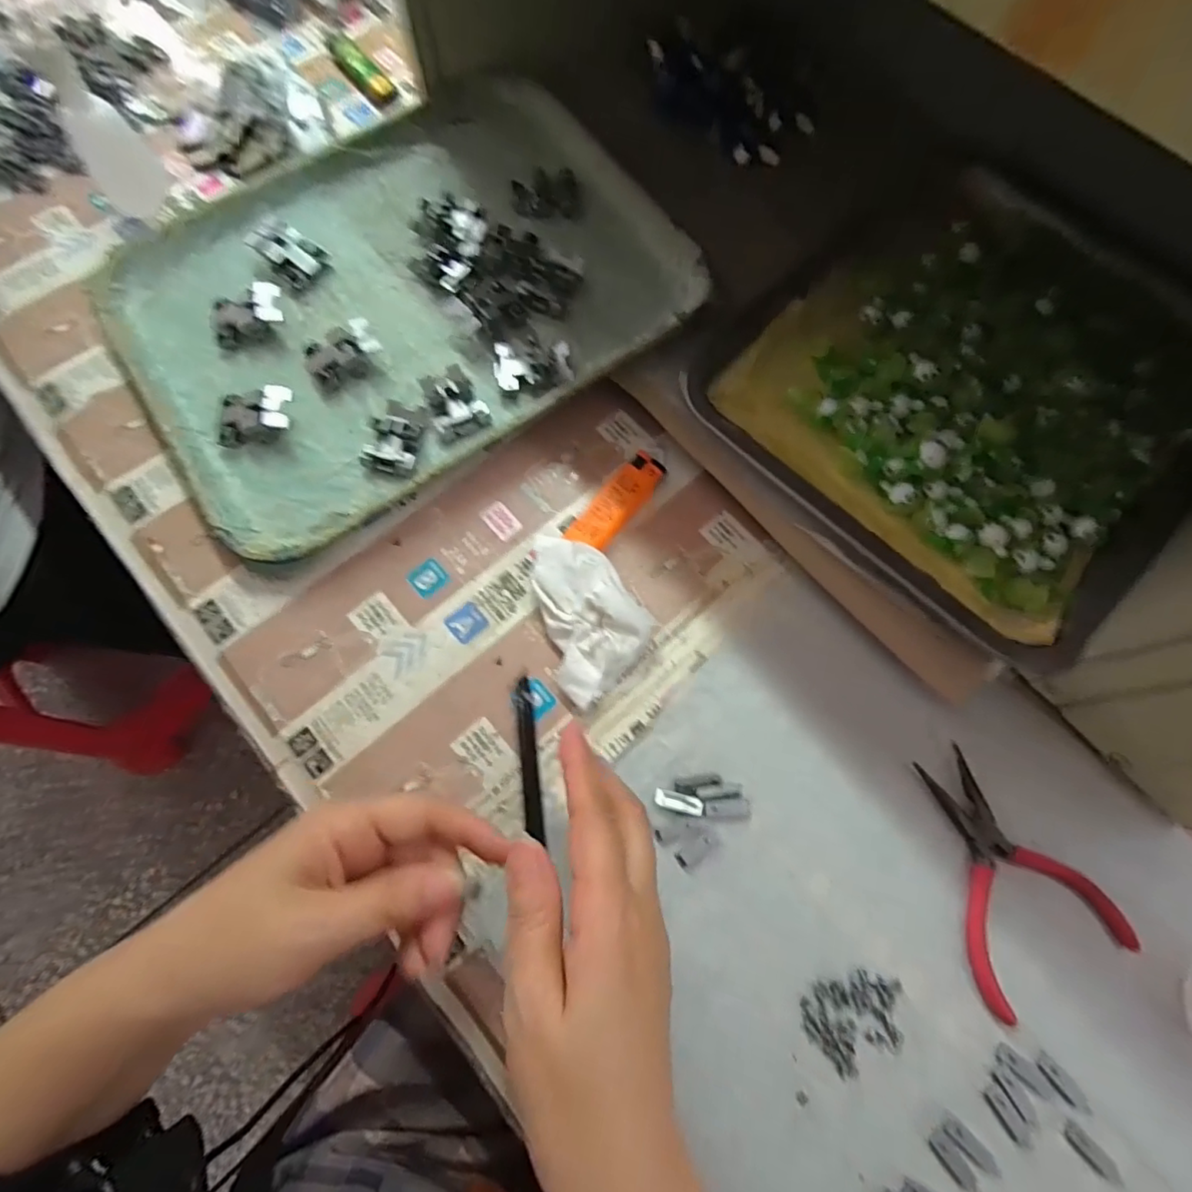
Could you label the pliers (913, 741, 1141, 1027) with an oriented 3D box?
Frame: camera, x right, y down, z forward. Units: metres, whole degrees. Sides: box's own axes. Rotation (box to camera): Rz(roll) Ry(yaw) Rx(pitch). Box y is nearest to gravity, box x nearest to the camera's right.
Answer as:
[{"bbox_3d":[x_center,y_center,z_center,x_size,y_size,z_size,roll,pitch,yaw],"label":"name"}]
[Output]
[{"bbox_3d":[0.206,0.141,0.295,0.082,0.008,0.116,-27,76,-8],"label":"pliers"}]

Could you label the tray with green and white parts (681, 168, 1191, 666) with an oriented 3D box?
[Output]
[{"bbox_3d":[0.250,-0.141,0.366,0.324,0.039,0.258,-41,79,-11],"label":"tray with green and white parts"}]

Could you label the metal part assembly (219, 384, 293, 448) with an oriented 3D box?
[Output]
[{"bbox_3d":[-0.206,-0.110,0.352,0.045,0.019,0.031,-7,74,-3],"label":"metal part assembly"}]

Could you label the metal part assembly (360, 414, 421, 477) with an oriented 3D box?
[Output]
[{"bbox_3d":[-0.121,-0.087,0.344,0.031,0.021,0.032,15,74,3],"label":"metal part assembly"}]

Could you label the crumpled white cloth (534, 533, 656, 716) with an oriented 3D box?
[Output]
[{"bbox_3d":[-0.002,0.010,0.322,0.054,0.028,0.090,-15,75,-5],"label":"crumpled white cloth"}]

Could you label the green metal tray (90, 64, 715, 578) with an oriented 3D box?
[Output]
[{"bbox_3d":[-0.127,-0.203,0.380,0.340,0.030,0.267,-34,77,-10],"label":"green metal tray"}]

